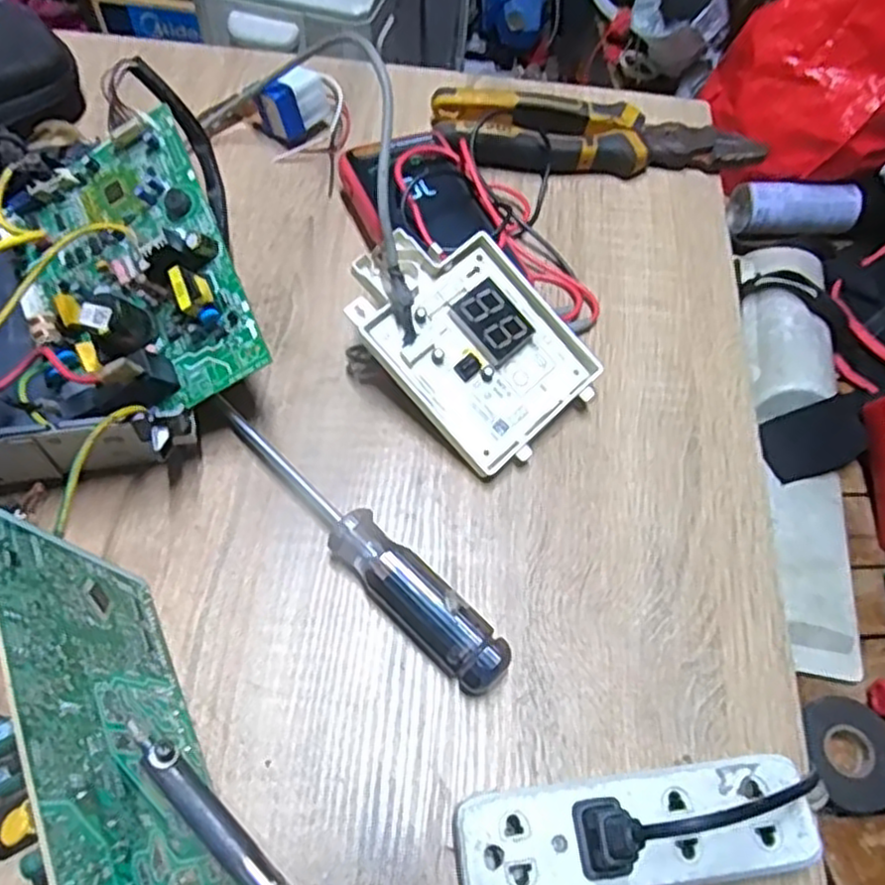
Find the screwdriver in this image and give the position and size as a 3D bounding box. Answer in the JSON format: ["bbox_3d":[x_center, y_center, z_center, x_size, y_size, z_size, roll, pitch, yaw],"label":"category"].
[{"bbox_3d":[-0.047,0.046,0.354,0.198,0.026,0.027,40,65,17],"label":"screwdriver"}]

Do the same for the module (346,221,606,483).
[{"bbox_3d":[0.017,-0.061,0.387,0.096,0.023,0.132,-41,90,-18],"label":"module"}]

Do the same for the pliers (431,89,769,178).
[{"bbox_3d":[0.111,-0.222,0.506,0.223,0.032,0.069,-5,61,-7],"label":"pliers"}]

